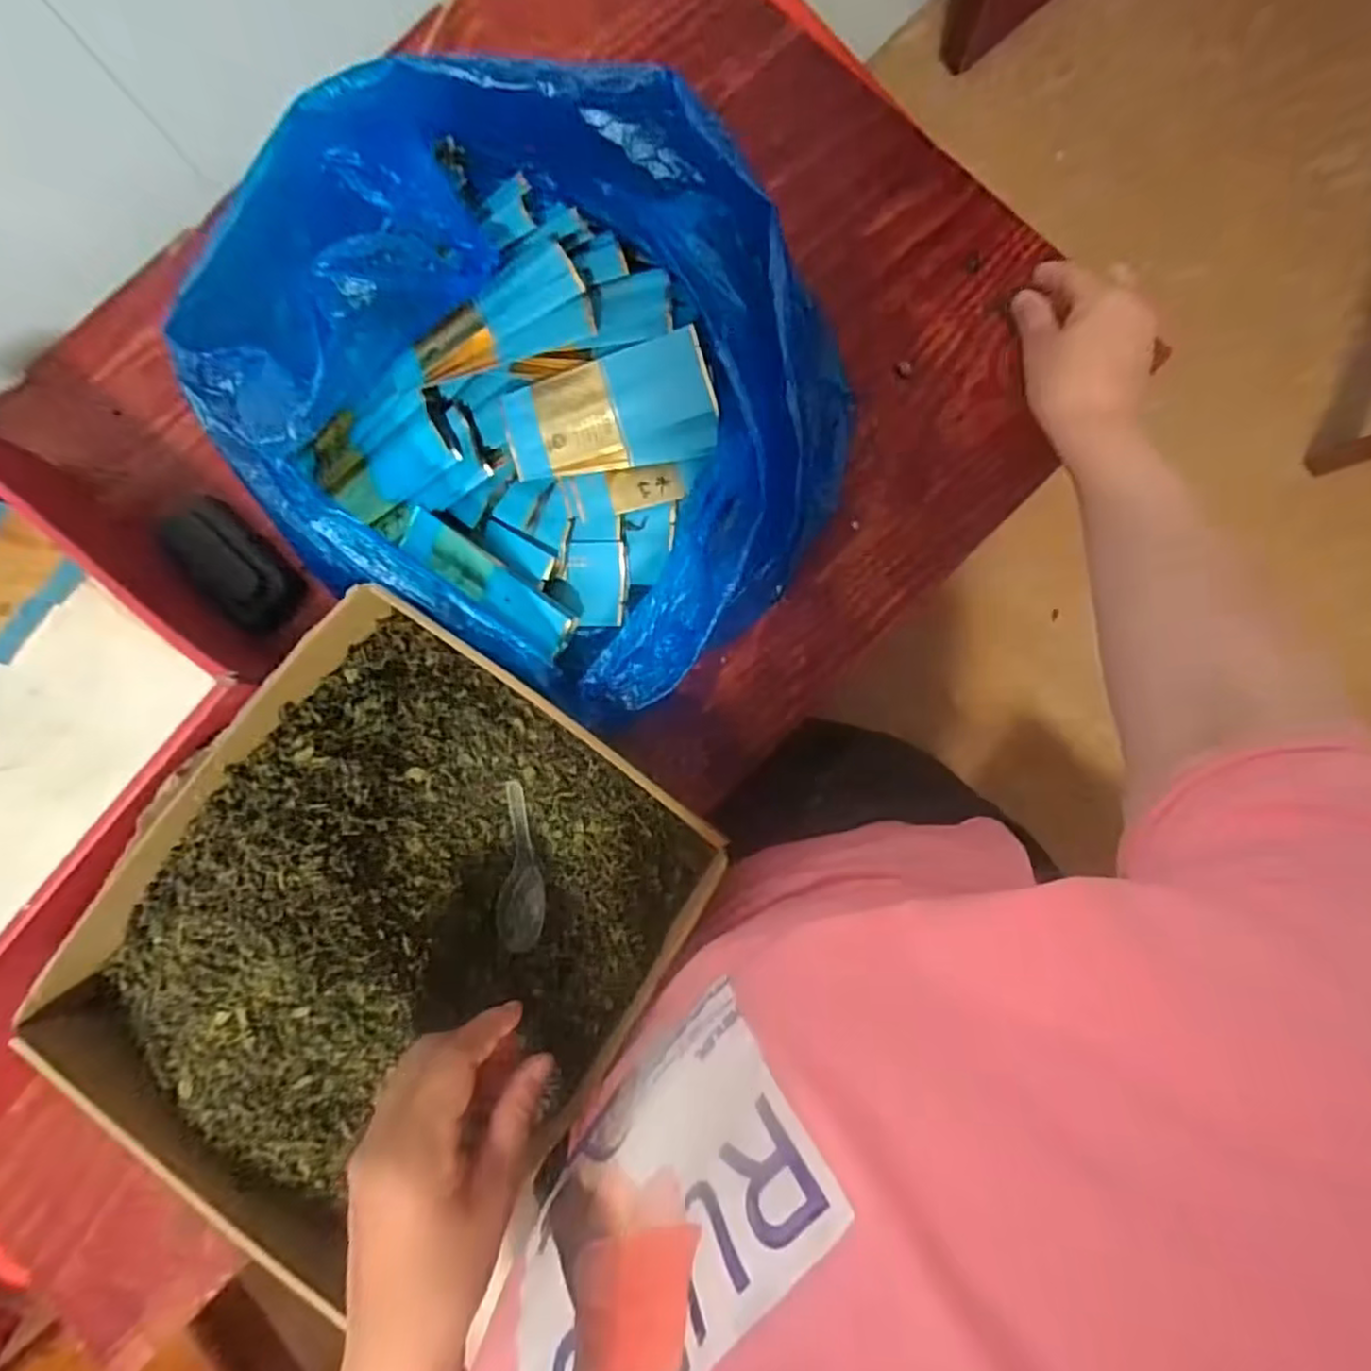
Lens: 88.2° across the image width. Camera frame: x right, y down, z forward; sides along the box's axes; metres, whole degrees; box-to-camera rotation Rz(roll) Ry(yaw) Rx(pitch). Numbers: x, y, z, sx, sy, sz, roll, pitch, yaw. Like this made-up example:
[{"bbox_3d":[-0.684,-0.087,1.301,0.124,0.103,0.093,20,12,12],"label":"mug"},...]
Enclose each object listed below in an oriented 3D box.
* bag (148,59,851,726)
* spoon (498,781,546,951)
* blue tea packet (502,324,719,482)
[{"bbox_3d":[-0.076,-0.186,0.434,0.343,0.156,0.309,34,87,4],"label":"bag"},{"bbox_3d":[-0.104,0.113,0.446,0.027,0.018,0.108,1,100,2],"label":"spoon"},{"bbox_3d":[-0.047,-0.168,0.437,0.126,0.021,0.068,-15,96,2],"label":"blue tea packet"}]

